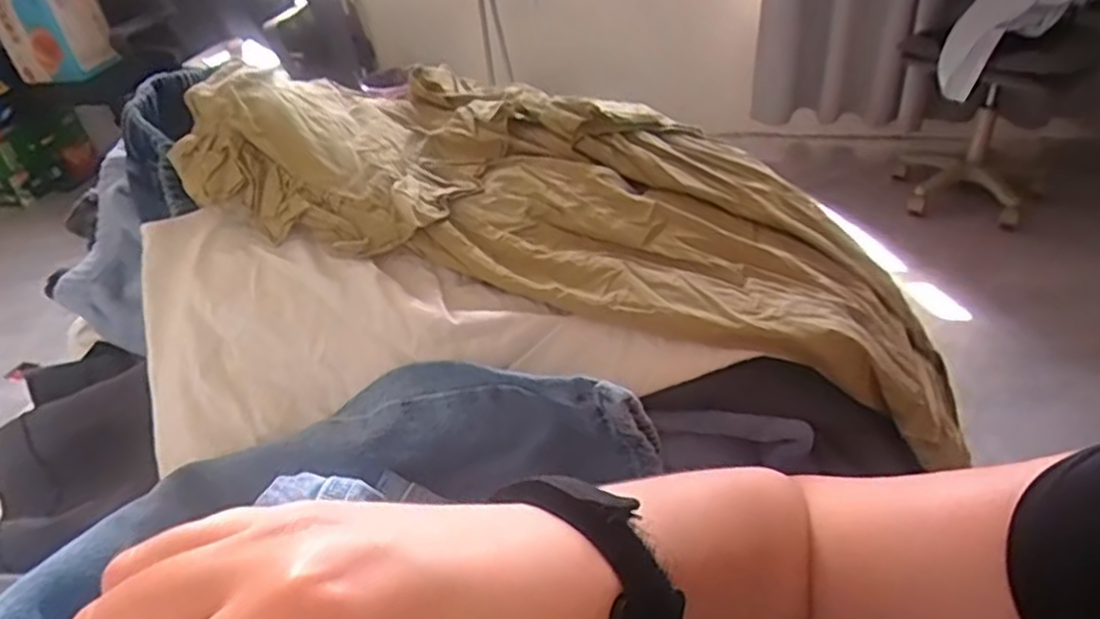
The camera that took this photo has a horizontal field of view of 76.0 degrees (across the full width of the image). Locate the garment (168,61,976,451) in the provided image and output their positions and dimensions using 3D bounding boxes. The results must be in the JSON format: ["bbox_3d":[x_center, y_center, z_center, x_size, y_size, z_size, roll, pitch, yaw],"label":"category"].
[{"bbox_3d":[0.022,-0.079,0.519,0.535,0.094,0.224,18,39,2],"label":"garment"}]

